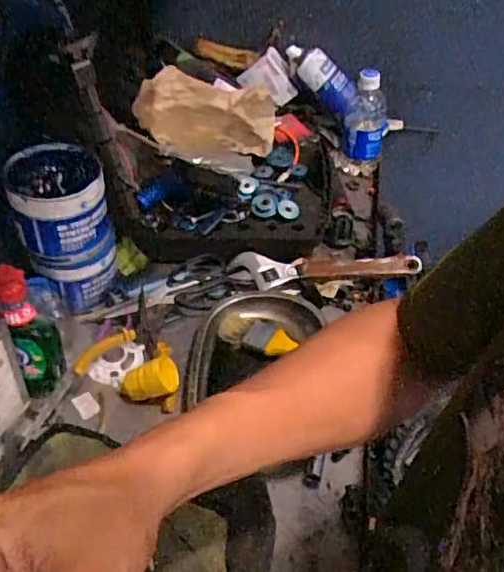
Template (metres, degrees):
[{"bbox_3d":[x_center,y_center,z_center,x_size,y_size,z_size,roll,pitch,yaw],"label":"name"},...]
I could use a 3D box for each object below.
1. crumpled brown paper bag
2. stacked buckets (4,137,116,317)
[{"bbox_3d":[-0.065,-0.245,0.812,0.194,0.095,0.078,3,44,0],"label":"crumpled brown paper bag"},{"bbox_3d":[-0.213,-0.065,0.654,0.096,0.160,0.099,-11,46,-15],"label":"stacked buckets"}]

